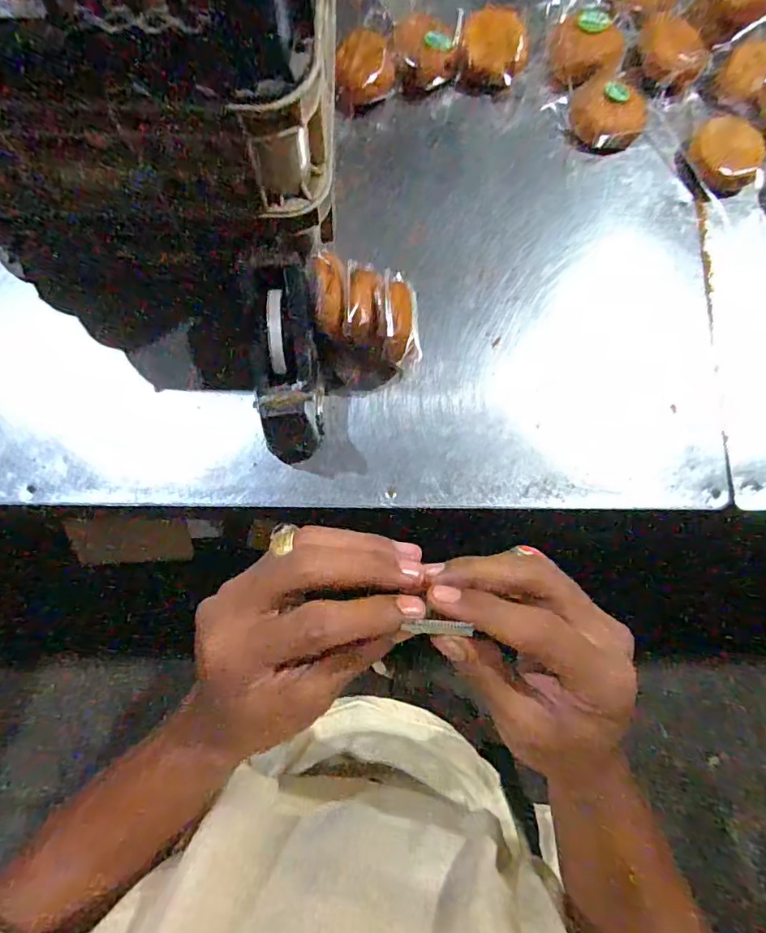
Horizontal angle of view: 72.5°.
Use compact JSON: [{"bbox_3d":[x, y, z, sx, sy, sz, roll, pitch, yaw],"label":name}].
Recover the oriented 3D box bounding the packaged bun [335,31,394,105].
[{"bbox_3d":[-0.022,-0.520,0.684,0.073,0.030,0.081,-2,79,-4],"label":"packaged bun"}]

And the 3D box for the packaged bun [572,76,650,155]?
[{"bbox_3d":[0.295,-0.458,0.686,0.089,0.037,0.086,1,78,-3],"label":"packaged bun"}]

